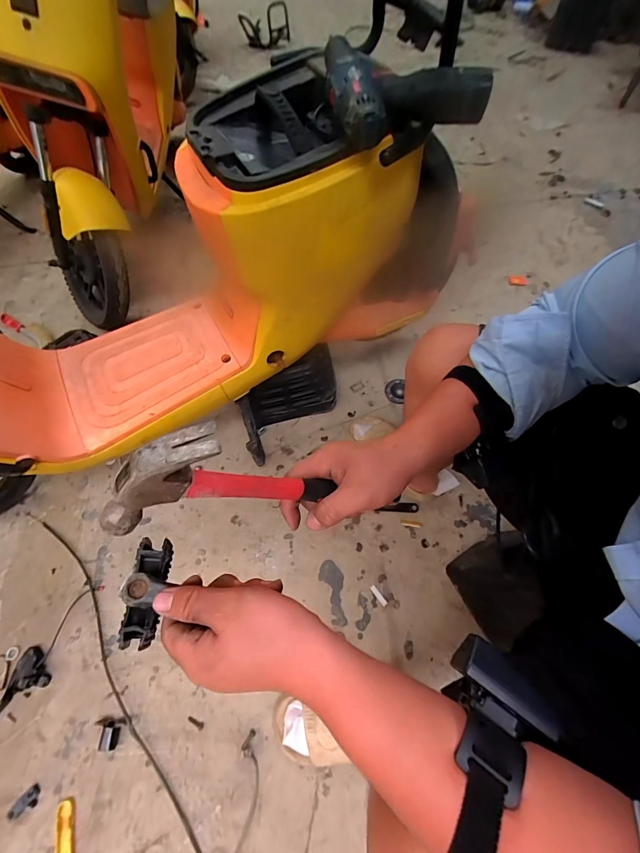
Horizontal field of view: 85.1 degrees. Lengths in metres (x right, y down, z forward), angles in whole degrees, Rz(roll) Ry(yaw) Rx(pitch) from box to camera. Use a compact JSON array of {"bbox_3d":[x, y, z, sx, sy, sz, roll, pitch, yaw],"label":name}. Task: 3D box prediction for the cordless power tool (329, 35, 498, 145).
[{"bbox_3d":[0.100,-0.455,0.468,0.198,0.064,0.153,-21,62,-11],"label":"cordless power tool"}]

